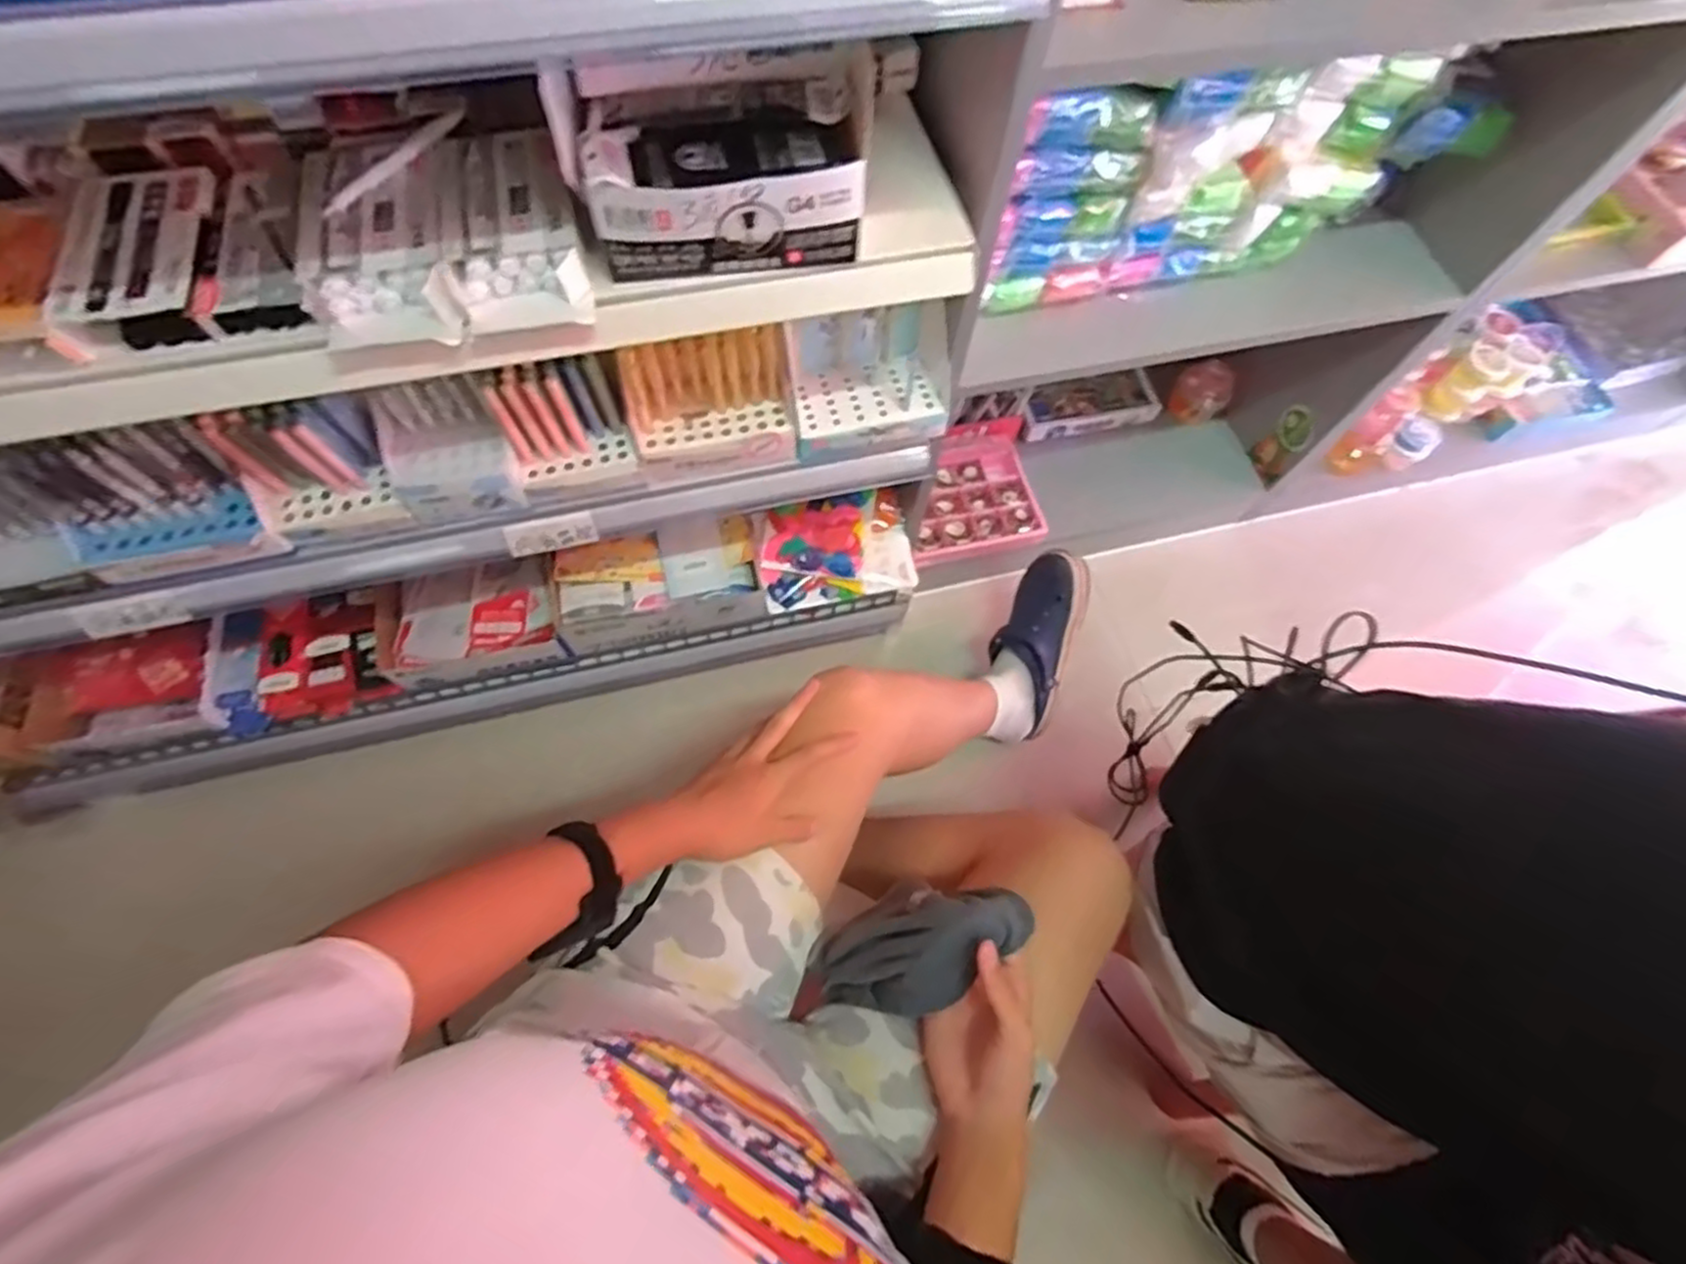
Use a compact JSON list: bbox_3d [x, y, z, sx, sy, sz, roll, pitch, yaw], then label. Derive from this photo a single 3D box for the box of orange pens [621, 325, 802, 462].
[{"bbox_3d":[-0.131,-0.234,0.713,0.159,0.108,0.075,0,67,-3],"label":"box of orange pens"}]

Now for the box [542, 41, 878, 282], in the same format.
[{"bbox_3d":[-0.088,-0.343,0.520,0.203,0.104,0.113,-8,67,-7],"label":"box"}]

